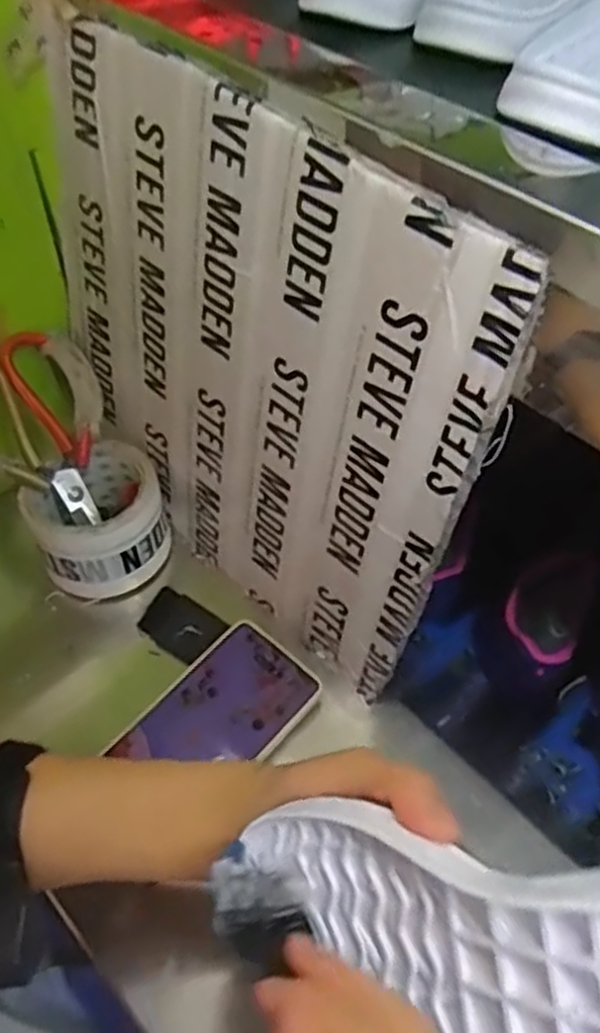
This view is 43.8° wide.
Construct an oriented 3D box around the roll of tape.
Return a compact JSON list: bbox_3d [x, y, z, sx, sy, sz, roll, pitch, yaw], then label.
[{"bbox_3d":[-0.149,0.005,0.559,0.097,0.077,0.096,-22,54,-17],"label":"roll of tape"}]

